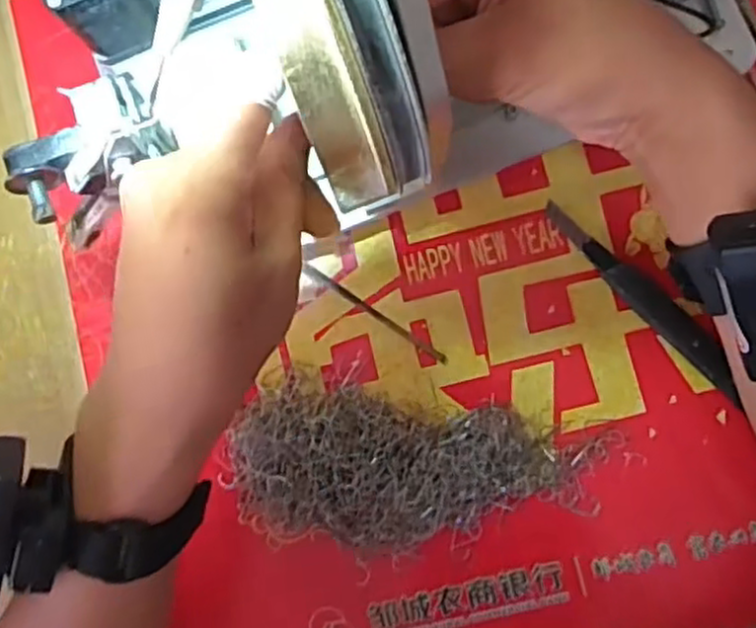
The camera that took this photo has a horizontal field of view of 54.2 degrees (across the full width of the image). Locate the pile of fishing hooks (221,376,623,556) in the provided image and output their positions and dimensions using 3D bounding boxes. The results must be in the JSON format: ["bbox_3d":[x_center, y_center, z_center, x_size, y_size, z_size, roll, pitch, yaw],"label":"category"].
[{"bbox_3d":[0.018,0.089,0.406,0.202,0.022,0.085,7,85,5],"label":"pile of fishing hooks"}]

